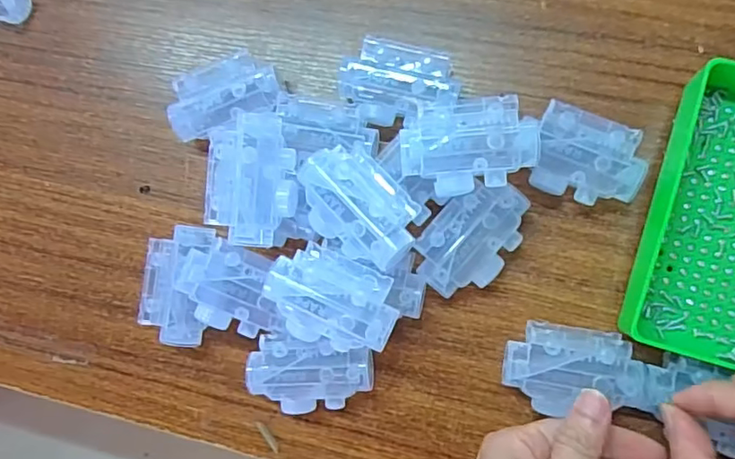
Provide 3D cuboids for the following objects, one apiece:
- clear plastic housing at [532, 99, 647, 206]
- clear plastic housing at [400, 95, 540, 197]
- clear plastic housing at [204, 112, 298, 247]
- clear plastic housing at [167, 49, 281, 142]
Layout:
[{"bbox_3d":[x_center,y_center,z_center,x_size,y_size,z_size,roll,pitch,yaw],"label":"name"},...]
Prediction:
[{"bbox_3d":[0.121,-0.038,0.313,0.058,0.027,0.044,19,89,9],"label":"clear plastic housing"},{"bbox_3d":[0.053,-0.045,0.303,0.069,0.025,0.049,-4,97,2],"label":"clear plastic housing"},{"bbox_3d":[-0.062,-0.026,0.303,0.043,0.018,0.068,1,86,8],"label":"clear plastic housing"},{"bbox_3d":[-0.085,-0.078,0.344,0.068,0.028,0.039,-21,83,6],"label":"clear plastic housing"}]

